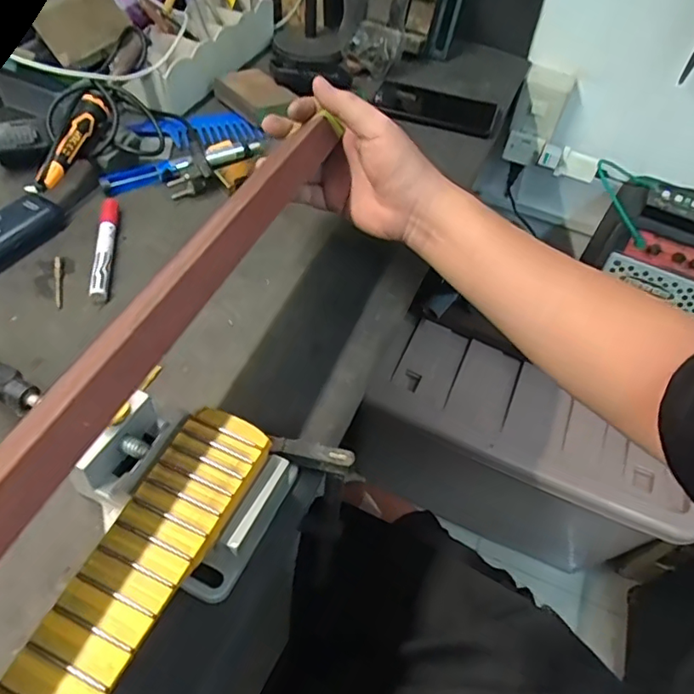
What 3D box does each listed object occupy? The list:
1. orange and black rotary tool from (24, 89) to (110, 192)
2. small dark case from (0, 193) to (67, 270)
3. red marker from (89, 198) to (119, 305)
[{"bbox_3d":[-0.290,-0.211,0.579,0.027,0.024,0.128,16,67,8],"label":"orange and black rotary tool"},{"bbox_3d":[-0.331,-0.110,0.542,0.048,0.026,0.108,26,54,16],"label":"small dark case"},{"bbox_3d":[-0.237,-0.098,0.544,0.018,0.015,0.135,-5,52,-8],"label":"red marker"}]

